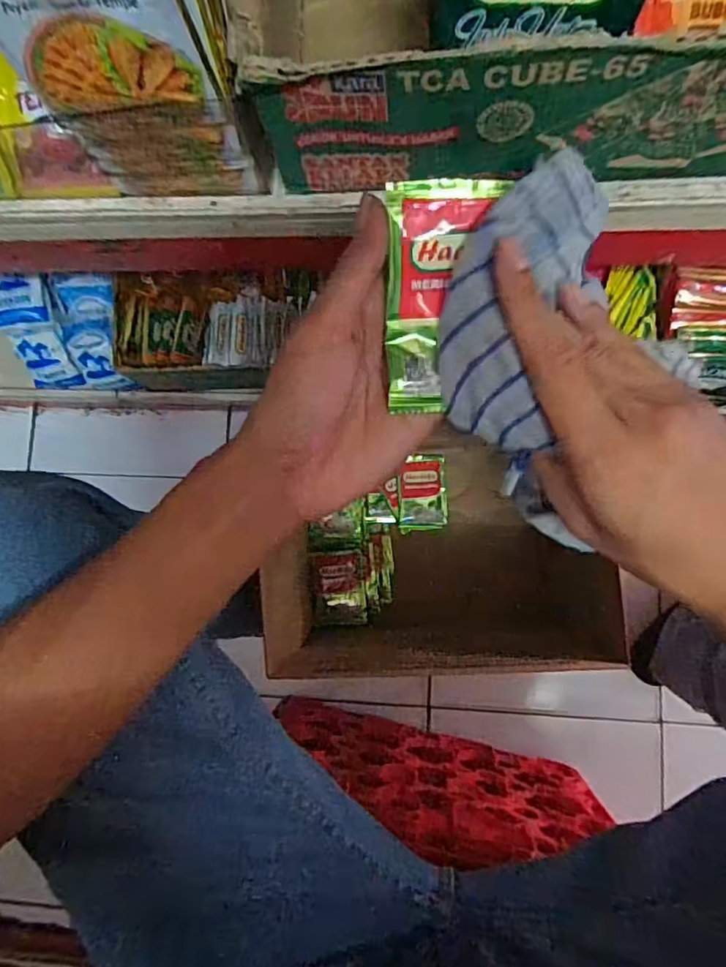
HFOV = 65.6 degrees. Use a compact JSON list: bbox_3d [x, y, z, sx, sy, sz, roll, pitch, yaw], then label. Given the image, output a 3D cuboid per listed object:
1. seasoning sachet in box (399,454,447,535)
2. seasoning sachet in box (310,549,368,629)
[{"bbox_3d":[0.084,0.014,0.779,0.065,0.015,0.103,0,84,5],"label":"seasoning sachet in box"},{"bbox_3d":[-0.032,0.143,0.770,0.071,0.004,0.099,-4,84,-9],"label":"seasoning sachet in box"}]

